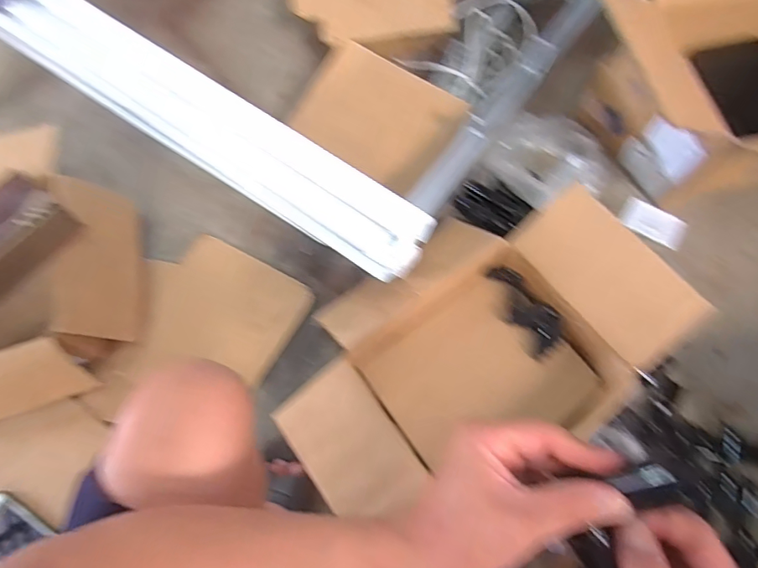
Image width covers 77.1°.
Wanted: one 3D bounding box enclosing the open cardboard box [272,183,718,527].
[{"bbox_3d":[0.128,0.100,0.713,0.551,0.164,0.367,-35,69,-11],"label":"open cardboard box"}]

